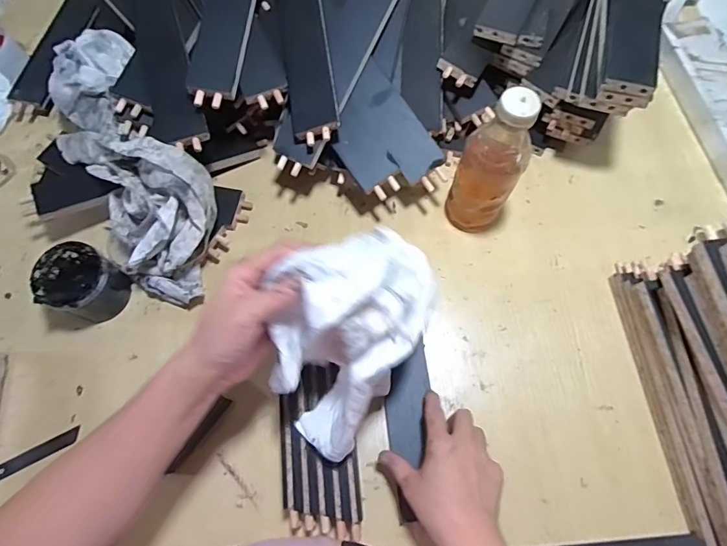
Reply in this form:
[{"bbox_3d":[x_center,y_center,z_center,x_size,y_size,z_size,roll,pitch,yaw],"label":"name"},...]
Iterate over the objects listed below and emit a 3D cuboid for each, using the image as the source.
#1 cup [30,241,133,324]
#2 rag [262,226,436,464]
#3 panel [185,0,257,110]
[{"bbox_3d":[-0.336,0.013,0.540,0.074,0.082,0.075,0,69,1],"label":"cup"},{"bbox_3d":[-0.016,0.053,0.402,0.112,0.168,0.189,31,73,12],"label":"rag"},{"bbox_3d":[-0.165,-0.338,0.552,0.061,0.019,0.297,7,75,1],"label":"panel"}]

